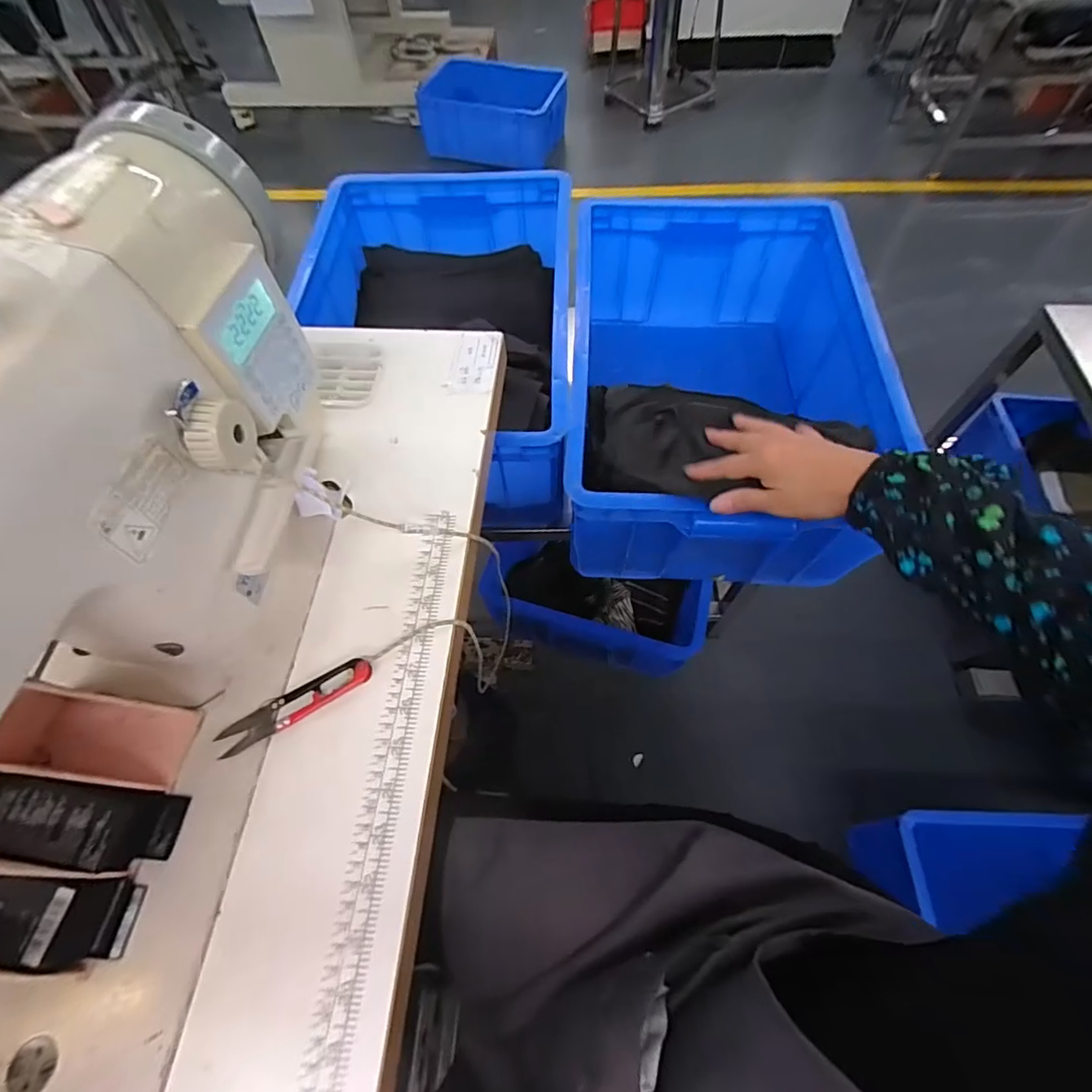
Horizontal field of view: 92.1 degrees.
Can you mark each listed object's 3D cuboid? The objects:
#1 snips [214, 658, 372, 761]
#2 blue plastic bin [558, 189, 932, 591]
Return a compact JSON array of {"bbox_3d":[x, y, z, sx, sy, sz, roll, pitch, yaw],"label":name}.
[{"bbox_3d":[-0.171,0.108,0.361,0.106,0.008,0.023,-27,64,-13],"label":"snips"},{"bbox_3d":[0.212,-0.205,0.720,0.348,0.253,0.506,2,62,3],"label":"blue plastic bin"}]

